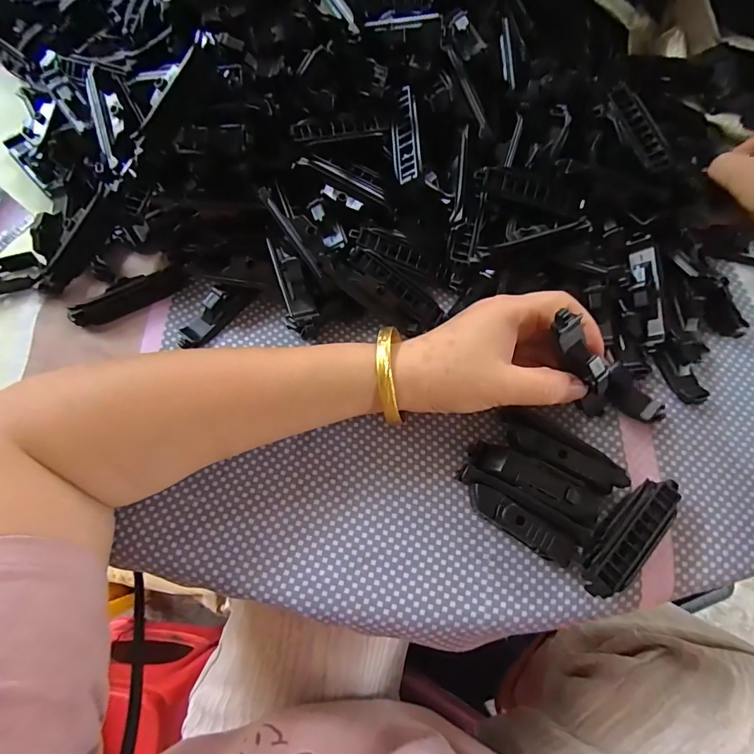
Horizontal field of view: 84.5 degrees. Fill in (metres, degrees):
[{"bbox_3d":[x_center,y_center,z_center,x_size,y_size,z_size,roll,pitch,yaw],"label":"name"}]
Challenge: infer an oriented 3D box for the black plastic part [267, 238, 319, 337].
[{"bbox_3d":[-0.057,-0.061,0.269,0.021,0.023,0.066,-20,86,-6],"label":"black plastic part"}]

